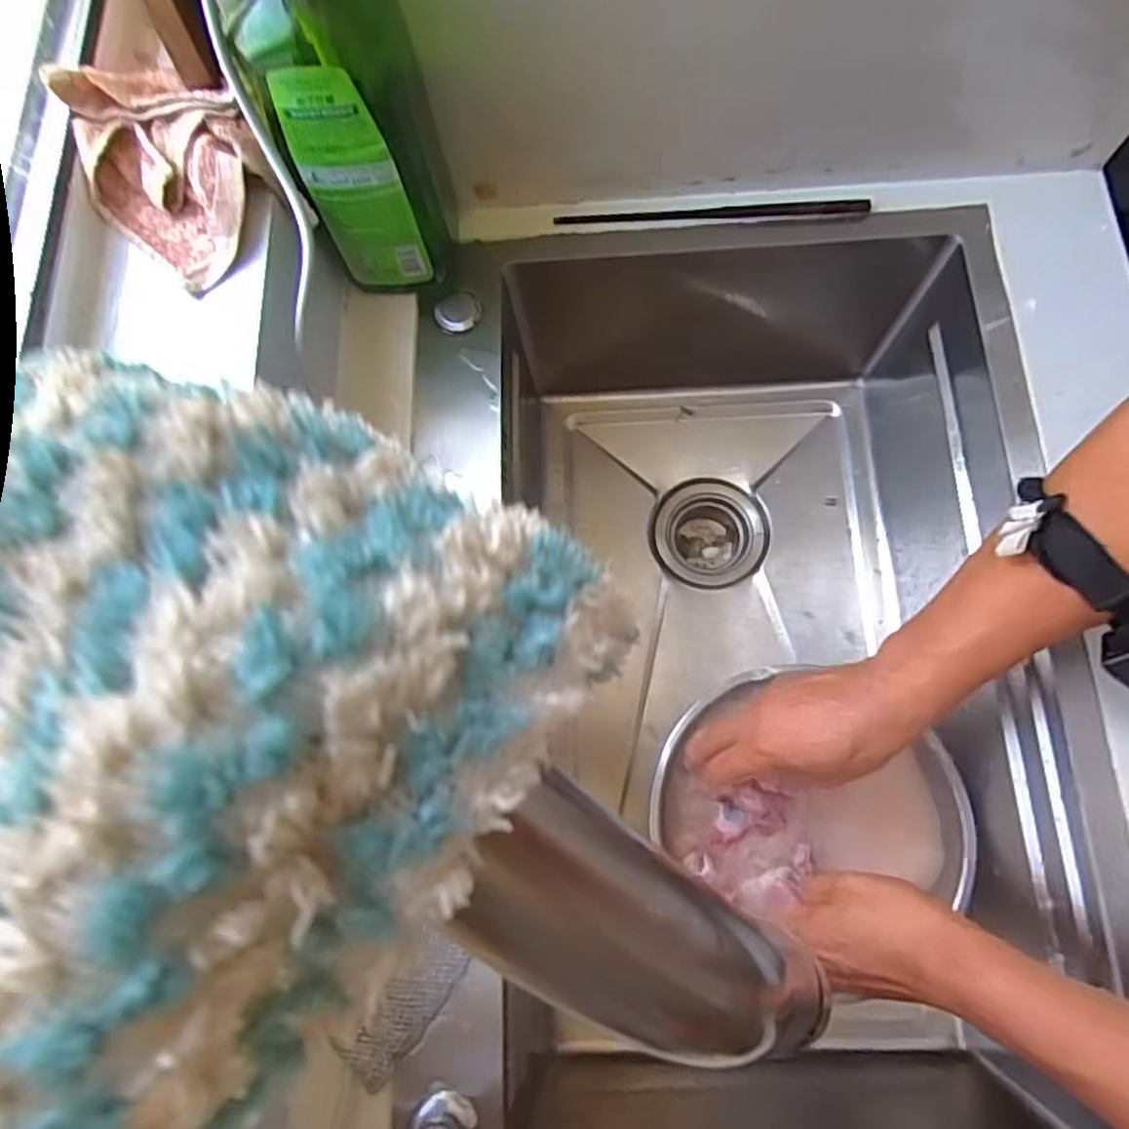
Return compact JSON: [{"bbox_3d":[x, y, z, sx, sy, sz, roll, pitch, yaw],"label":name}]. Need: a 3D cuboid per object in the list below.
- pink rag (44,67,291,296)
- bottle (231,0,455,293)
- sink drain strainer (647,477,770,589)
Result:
[{"bbox_3d":[-0.242,-0.245,0.422,0.136,0.046,0.096,38,81,12],"label":"pink rag"},{"bbox_3d":[-0.131,-0.279,0.419,0.090,0.272,0.073,-16,75,-1],"label":"bottle"},{"bbox_3d":[0.147,-0.026,0.730,0.115,0.055,0.115,-1,75,3],"label":"sink drain strainer"}]

